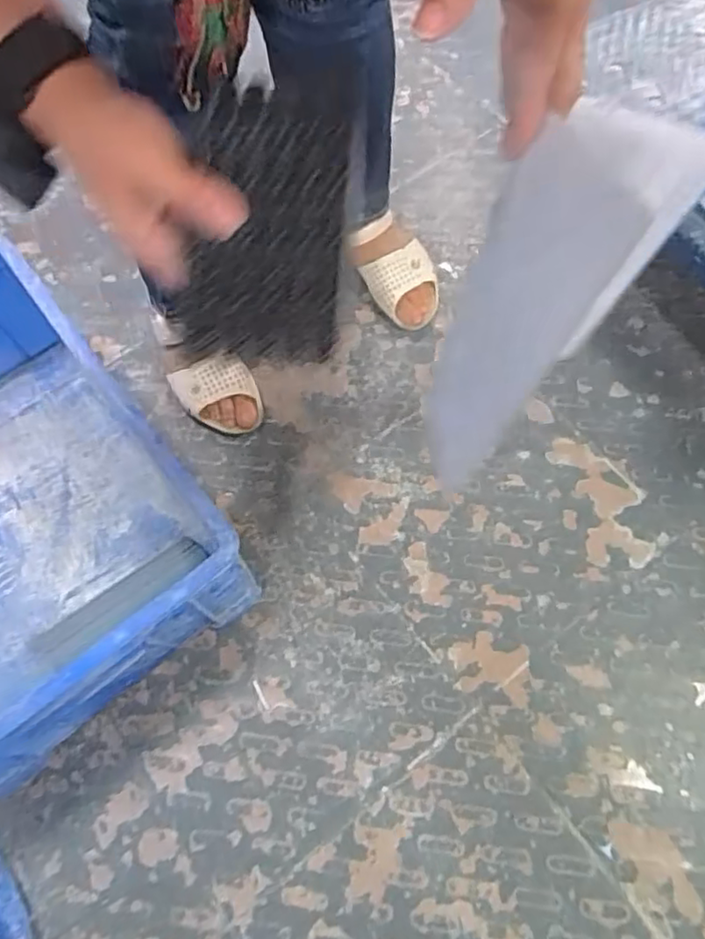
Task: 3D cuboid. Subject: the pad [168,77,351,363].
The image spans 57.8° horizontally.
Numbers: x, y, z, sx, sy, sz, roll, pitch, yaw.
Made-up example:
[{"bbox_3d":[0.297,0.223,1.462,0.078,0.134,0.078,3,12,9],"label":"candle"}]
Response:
[{"bbox_3d":[-0.049,-0.133,0.346,0.087,0.010,0.153,2,82,3],"label":"pad"}]

